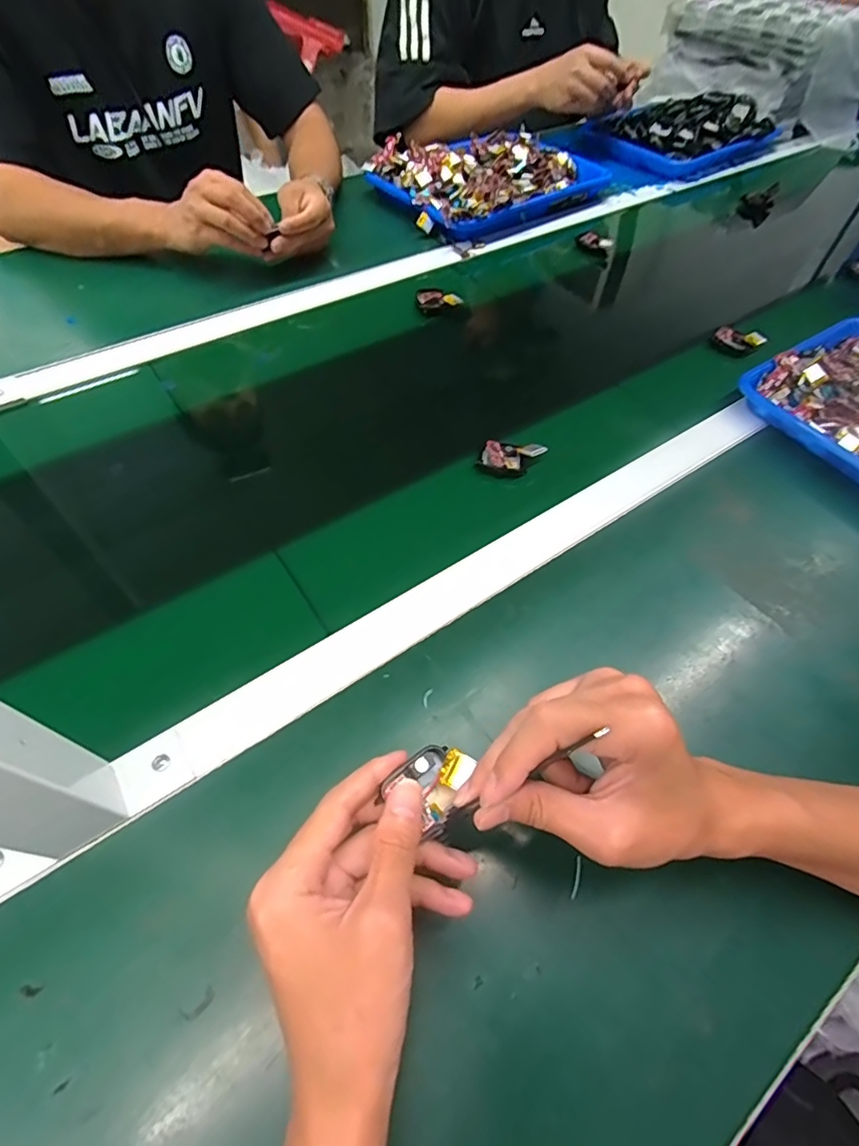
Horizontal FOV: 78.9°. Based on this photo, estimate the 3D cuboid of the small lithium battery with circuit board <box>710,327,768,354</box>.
[{"bbox_3d":[0.368,-0.281,0.624,0.055,0.026,0.022,26,58,17],"label":"small lithium battery with circuit board"}]

